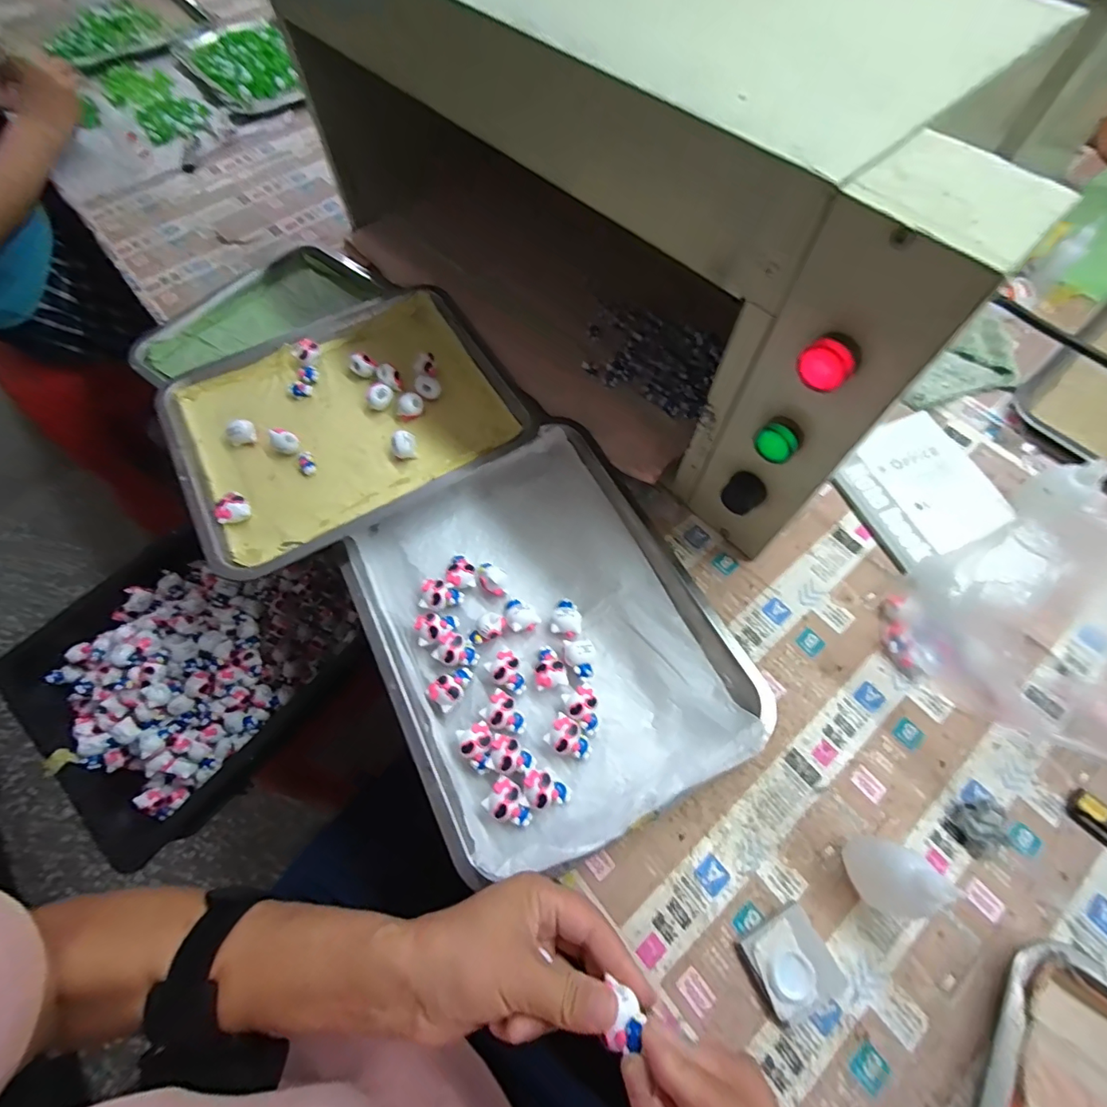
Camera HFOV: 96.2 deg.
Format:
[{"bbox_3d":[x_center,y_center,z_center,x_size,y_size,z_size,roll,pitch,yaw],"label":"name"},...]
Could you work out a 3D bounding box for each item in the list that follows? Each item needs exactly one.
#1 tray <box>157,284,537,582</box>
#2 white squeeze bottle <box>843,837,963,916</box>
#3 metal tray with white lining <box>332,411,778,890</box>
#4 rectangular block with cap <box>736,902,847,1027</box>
[{"bbox_3d":[-0.205,-0.140,0.486,0.308,0.033,0.259,-31,68,-13],"label":"tray"},{"bbox_3d":[0.218,0.208,0.317,0.035,0.077,0.038,21,67,10],"label":"white squeeze bottle"},{"bbox_3d":[-0.012,0.056,0.407,0.261,0.033,0.317,-26,67,-12],"label":"metal tray with white lining"},{"bbox_3d":[0.155,0.267,0.321,0.051,0.017,0.051,-27,67,-12],"label":"rectangular block with cap"}]

